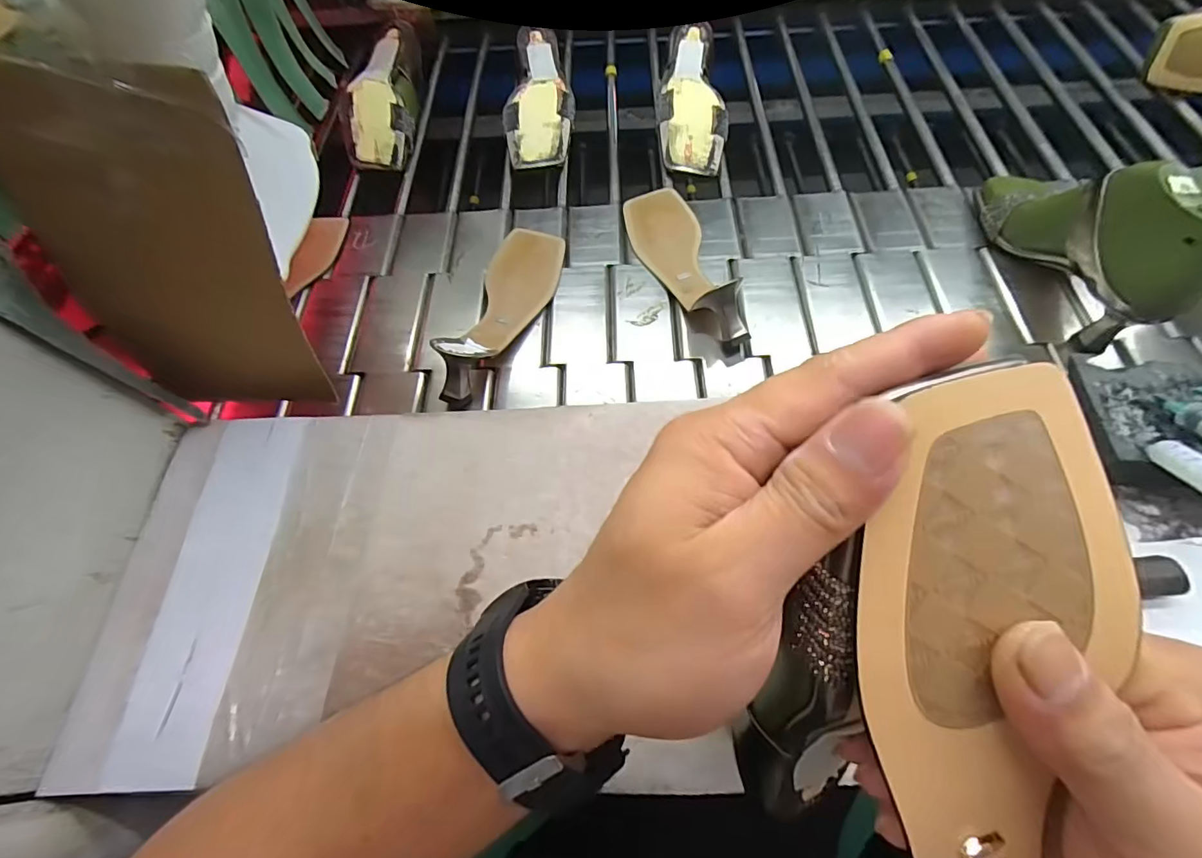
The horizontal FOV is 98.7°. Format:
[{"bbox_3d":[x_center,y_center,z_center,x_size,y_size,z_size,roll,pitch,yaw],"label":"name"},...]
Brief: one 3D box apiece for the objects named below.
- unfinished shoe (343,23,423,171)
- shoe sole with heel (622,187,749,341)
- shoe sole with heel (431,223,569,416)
[{"bbox_3d":[-0.273,-0.418,0.650,0.079,0.057,0.217,-4,63,0],"label":"unfinished shoe"},{"bbox_3d":[0.085,-0.179,0.515,0.073,0.046,0.223,-20,64,-8],"label":"shoe sole with heel"},{"bbox_3d":[-0.088,-0.124,0.487,0.075,0.061,0.225,6,64,5],"label":"shoe sole with heel"}]

